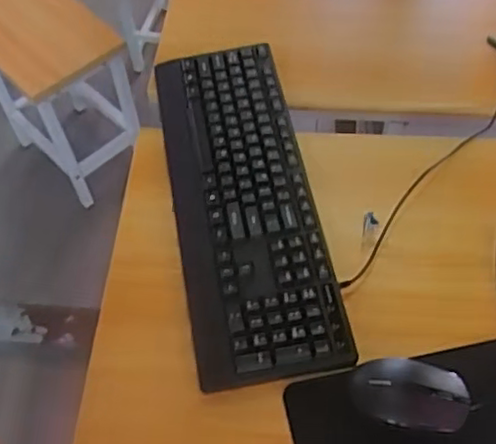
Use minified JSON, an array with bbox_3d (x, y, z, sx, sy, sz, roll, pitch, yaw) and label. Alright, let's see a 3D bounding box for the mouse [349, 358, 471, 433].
[{"bbox_3d":[0.155,0.166,0.622,0.108,0.033,0.068,-1,56,4],"label":"mouse"}]

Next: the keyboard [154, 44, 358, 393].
[{"bbox_3d":[-0.008,-0.032,0.734,0.155,0.029,0.430,-11,56,-3],"label":"keyboard"}]

